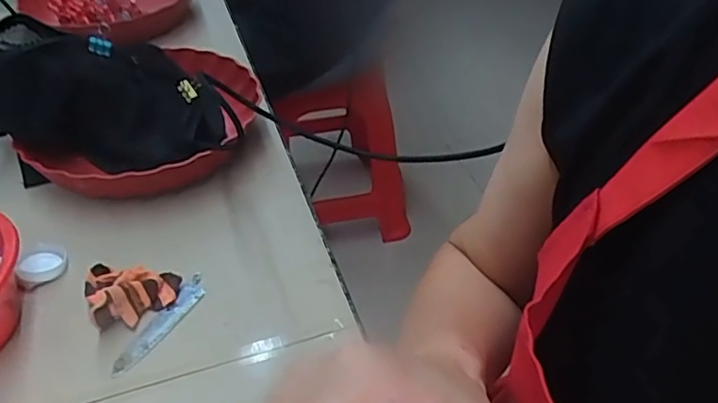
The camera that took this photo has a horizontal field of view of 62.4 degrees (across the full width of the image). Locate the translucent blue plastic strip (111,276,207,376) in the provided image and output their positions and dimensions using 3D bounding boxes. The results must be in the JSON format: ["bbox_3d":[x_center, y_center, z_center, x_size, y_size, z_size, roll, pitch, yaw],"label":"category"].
[{"bbox_3d":[-0.156,0.096,0.472,0.024,0.006,0.101,18,42,19],"label":"translucent blue plastic strip"}]

